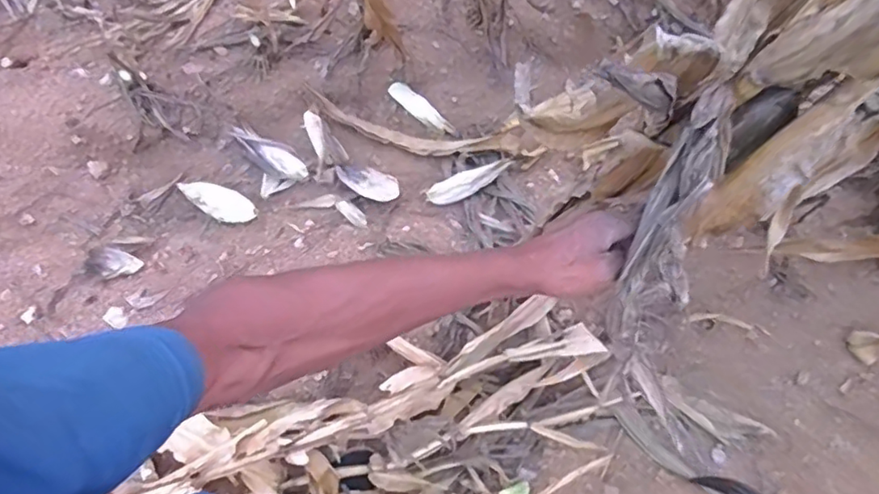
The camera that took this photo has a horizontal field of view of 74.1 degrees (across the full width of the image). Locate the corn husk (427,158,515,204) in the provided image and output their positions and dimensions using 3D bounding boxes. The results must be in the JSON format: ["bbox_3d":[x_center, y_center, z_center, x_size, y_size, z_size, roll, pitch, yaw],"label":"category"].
[{"bbox_3d":[0.079,-0.171,1.507,0.228,0.022,0.065,-23,72,13],"label":"corn husk"}]

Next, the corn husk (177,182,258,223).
[{"bbox_3d":[-0.587,-0.124,1.534,0.220,0.050,0.087,29,78,8],"label":"corn husk"}]

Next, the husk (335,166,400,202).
[{"bbox_3d":[-0.190,-0.173,1.536,0.184,0.053,0.083,20,77,6],"label":"husk"}]

